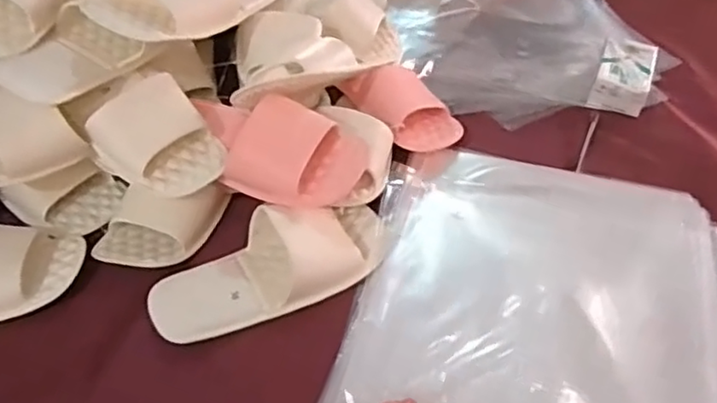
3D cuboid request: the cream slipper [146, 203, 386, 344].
[{"bbox_3d":[-0.078,0.053,0.598,0.230,0.055,0.100,-22,50,-21],"label":"cream slipper"}]

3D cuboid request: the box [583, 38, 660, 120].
[{"bbox_3d":[0.339,-0.160,0.836,0.066,0.038,0.119,19,48,16],"label":"box"}]

